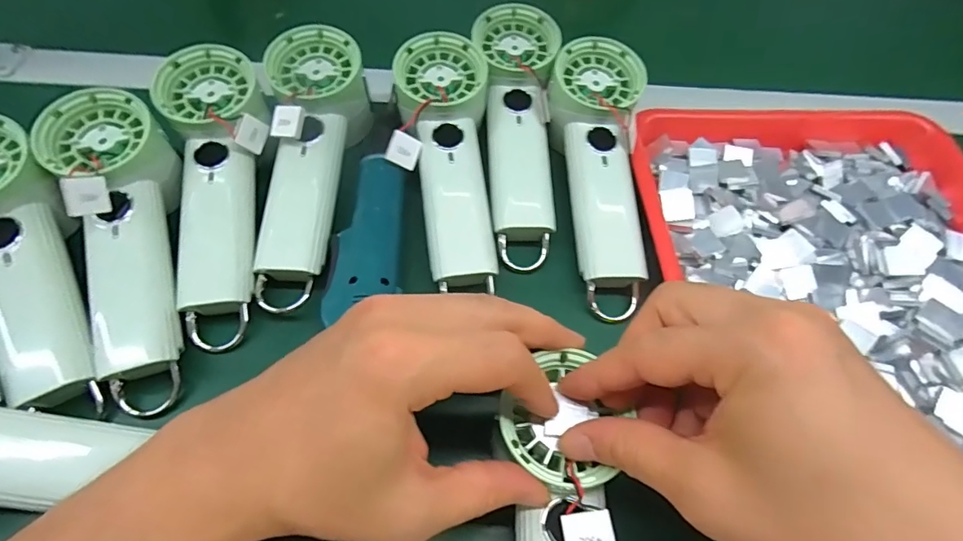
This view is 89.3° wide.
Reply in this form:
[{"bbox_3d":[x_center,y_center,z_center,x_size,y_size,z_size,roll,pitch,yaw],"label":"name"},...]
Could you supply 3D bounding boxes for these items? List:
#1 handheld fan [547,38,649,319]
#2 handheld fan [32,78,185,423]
[{"bbox_3d":[0.080,-0.065,0.327,0.059,0.030,0.193,0,74,-2],"label":"handheld fan"},{"bbox_3d":[-0.206,-0.017,0.279,0.063,0.049,0.195,-16,77,-11],"label":"handheld fan"}]

